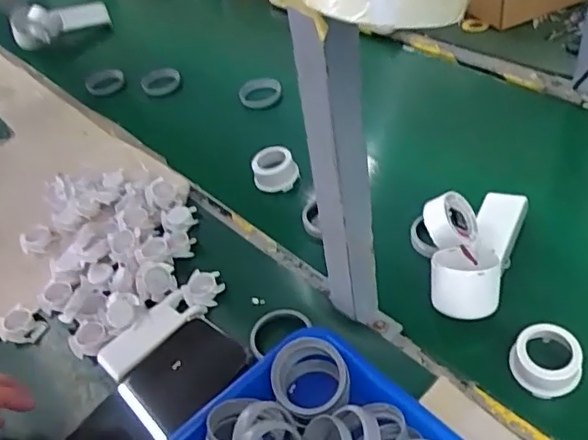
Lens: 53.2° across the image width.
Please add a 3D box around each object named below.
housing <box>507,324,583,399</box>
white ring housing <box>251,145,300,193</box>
[{"bbox_3d":[0.198,0.110,0.464,0.049,0.026,0.049,-6,43,5],"label":"housing"},{"bbox_3d":[-0.022,-0.058,0.687,0.052,0.034,0.044,-9,43,2],"label":"white ring housing"}]

